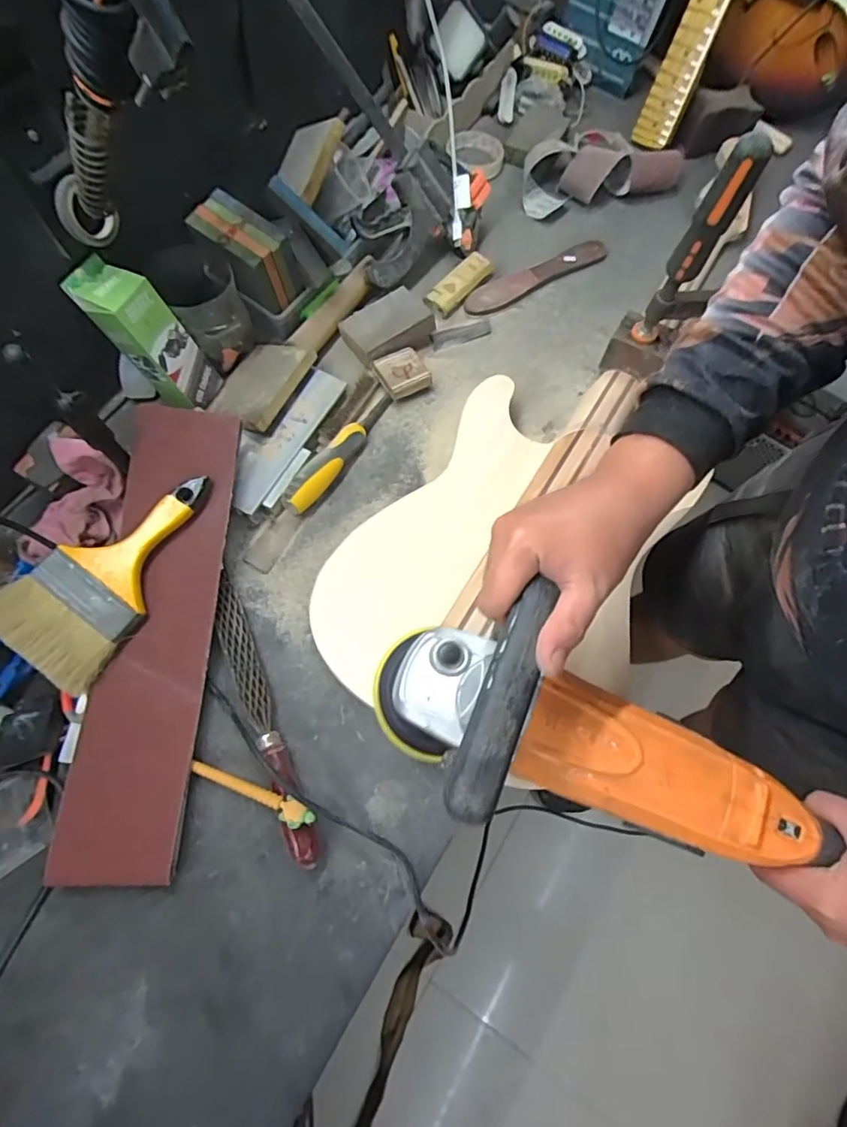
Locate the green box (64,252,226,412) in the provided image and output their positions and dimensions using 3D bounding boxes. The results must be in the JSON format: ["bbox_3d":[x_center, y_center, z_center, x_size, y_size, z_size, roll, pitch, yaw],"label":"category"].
[{"bbox_3d":[-0.282,-0.234,0.547,0.050,0.163,0.066,20,69,35],"label":"green box"}]

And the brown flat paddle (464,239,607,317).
[{"bbox_3d":[0.153,-0.392,0.710,0.226,0.008,0.040,-30,74,-12],"label":"brown flat paddle"}]

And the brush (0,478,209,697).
[{"bbox_3d":[-0.285,0.002,0.491,0.113,0.017,0.219,43,74,-5],"label":"brush"}]

